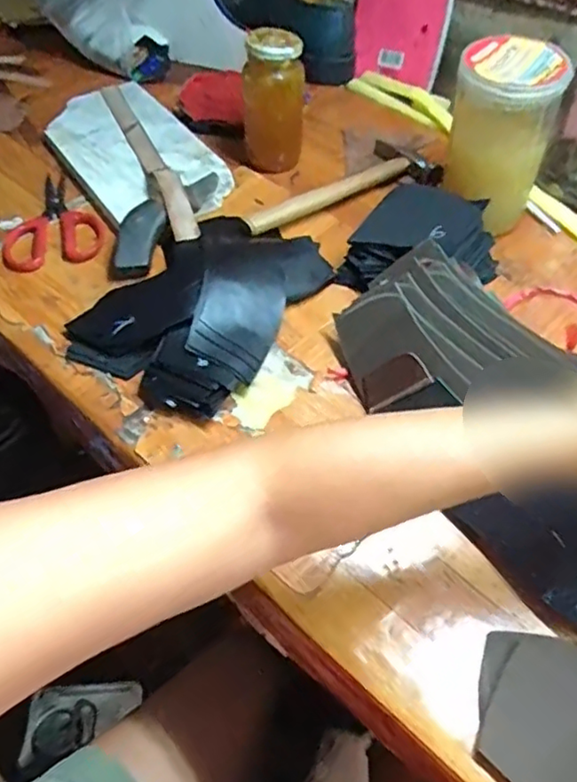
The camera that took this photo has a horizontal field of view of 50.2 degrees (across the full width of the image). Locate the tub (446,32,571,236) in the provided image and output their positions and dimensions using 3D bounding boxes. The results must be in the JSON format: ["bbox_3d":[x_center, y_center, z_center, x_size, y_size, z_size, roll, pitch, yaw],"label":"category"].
[{"bbox_3d":[0.207,-0.249,0.615,0.092,0.156,0.099,0,50,0],"label":"tub"}]

